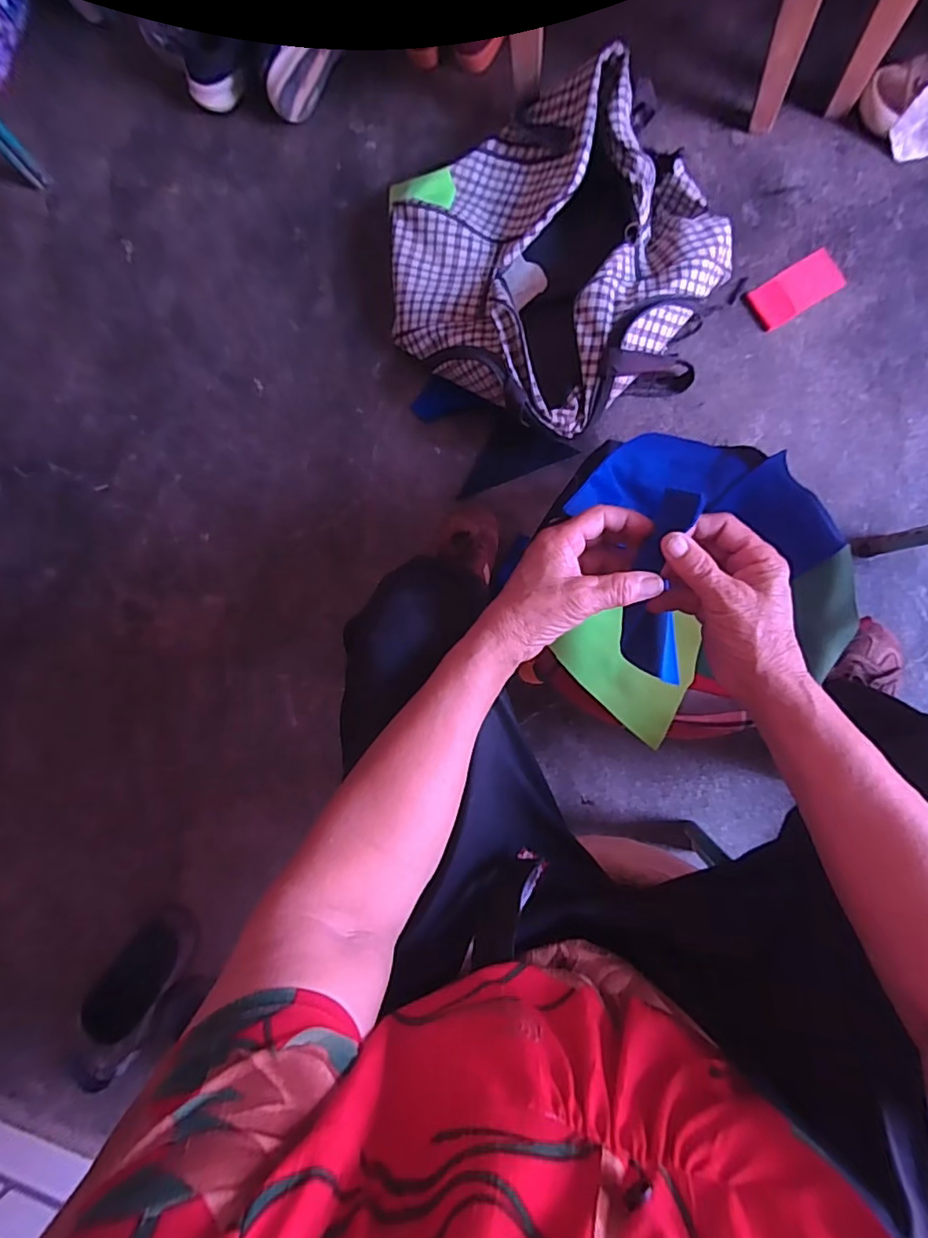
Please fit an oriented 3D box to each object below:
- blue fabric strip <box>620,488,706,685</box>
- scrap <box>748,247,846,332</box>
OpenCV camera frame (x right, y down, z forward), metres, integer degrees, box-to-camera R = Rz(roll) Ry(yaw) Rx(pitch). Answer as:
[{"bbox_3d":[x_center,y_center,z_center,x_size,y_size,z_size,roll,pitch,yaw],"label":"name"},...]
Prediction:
[{"bbox_3d":[0.137,-0.019,0.395,0.046,0.029,0.147,0,117,7],"label":"blue fabric strip"},{"bbox_3d":[0.464,-0.460,0.772,0.125,0.007,0.061,-32,83,3],"label":"scrap"}]

